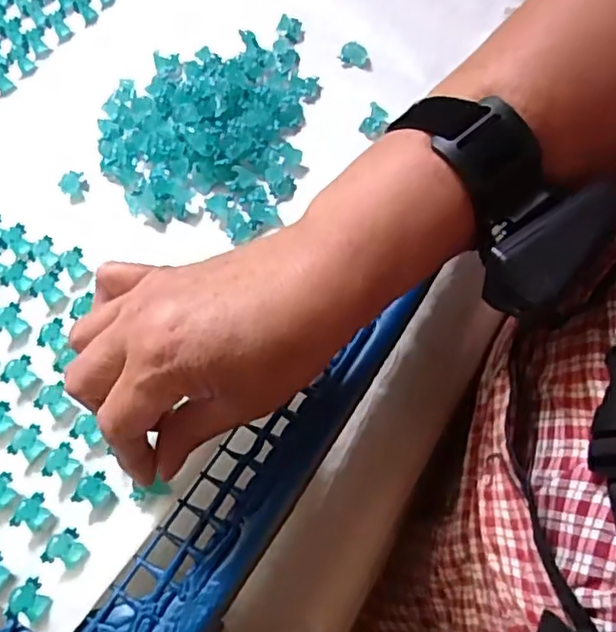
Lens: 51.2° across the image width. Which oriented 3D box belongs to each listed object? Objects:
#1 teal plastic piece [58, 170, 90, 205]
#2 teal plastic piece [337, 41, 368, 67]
[{"bbox_3d":[-0.153,-0.086,0.421,0.017,0.007,0.023,-26,63,-11],"label":"teal plastic piece"},{"bbox_3d":[0.033,-0.187,0.457,0.020,0.006,0.015,22,65,14],"label":"teal plastic piece"}]

